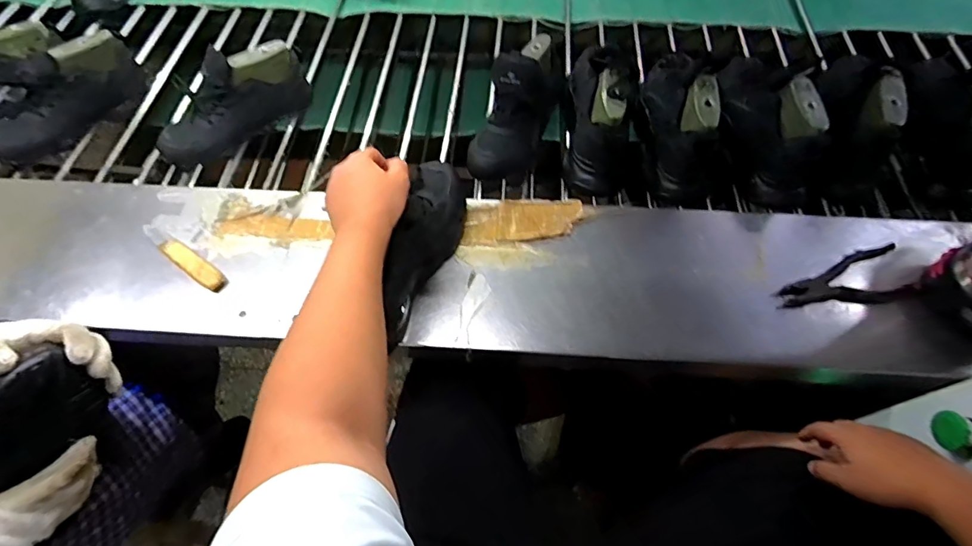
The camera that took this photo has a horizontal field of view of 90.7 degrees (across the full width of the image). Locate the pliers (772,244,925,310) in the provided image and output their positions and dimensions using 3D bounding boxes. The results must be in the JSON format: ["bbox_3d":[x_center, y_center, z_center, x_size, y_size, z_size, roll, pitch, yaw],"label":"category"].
[{"bbox_3d":[0.483,0.013,0.643,0.207,0.024,0.079,-14,62,-5],"label":"pliers"}]

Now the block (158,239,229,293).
[{"bbox_3d":[-0.406,-0.012,0.664,0.116,0.015,0.029,32,67,18],"label":"block"}]

